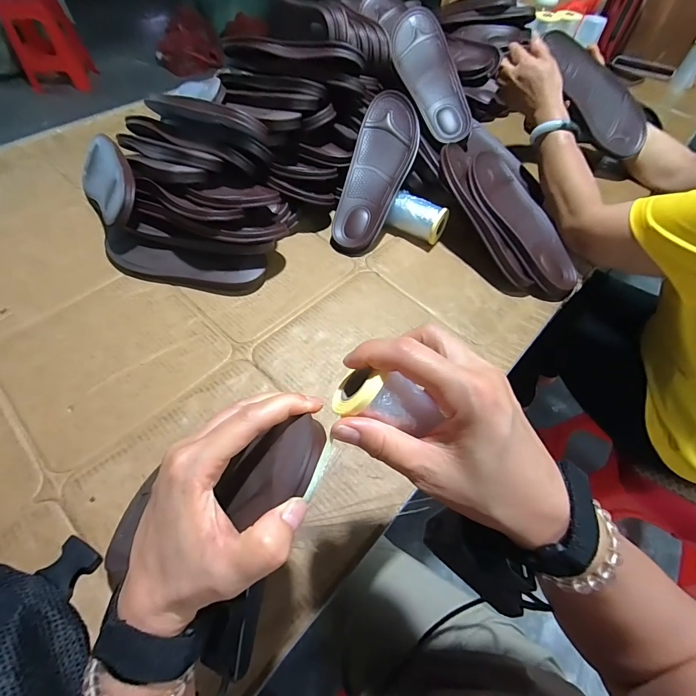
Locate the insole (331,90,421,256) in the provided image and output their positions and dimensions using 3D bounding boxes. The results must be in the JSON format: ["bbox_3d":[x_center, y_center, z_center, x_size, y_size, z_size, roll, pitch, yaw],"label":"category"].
[{"bbox_3d":[0.049,-0.287,0.593,0.096,0.026,0.275,17,86,8],"label":"insole"}]

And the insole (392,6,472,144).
[{"bbox_3d":[0.144,-0.486,0.632,0.086,0.033,0.261,-15,82,-12],"label":"insole"}]

